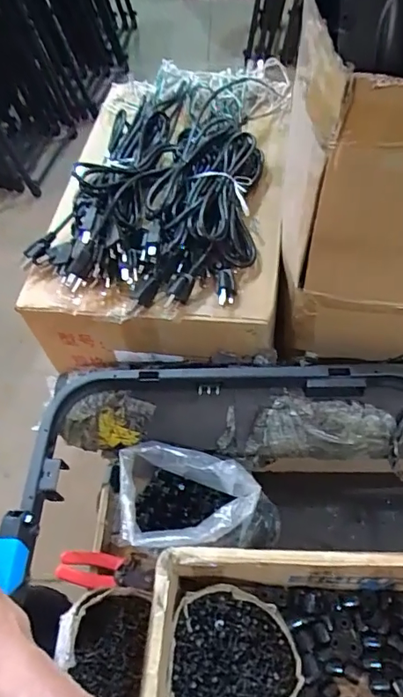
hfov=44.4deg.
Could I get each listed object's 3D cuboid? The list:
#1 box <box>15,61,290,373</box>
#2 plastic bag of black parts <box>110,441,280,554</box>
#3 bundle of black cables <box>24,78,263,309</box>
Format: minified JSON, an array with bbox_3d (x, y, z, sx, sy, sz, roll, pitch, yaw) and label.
[{"bbox_3d":[-0.047,-0.250,0.796,0.350,0.165,0.547,4,57,8],"label":"box"},{"bbox_3d":[-0.020,0.215,0.657,0.195,0.129,0.127,11,58,12],"label":"plastic bag of black parts"},{"bbox_3d":[-0.035,-0.285,0.743,0.290,0.090,0.512,12,58,13],"label":"bundle of black cables"}]

